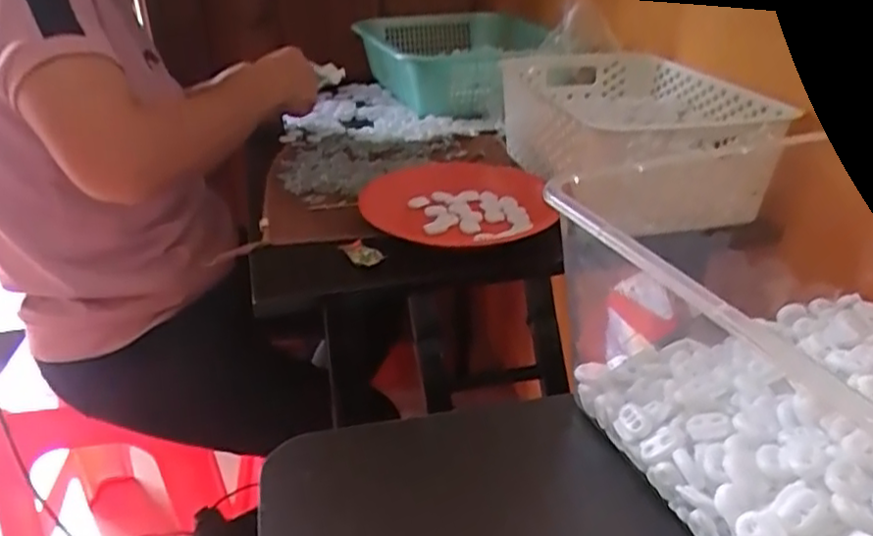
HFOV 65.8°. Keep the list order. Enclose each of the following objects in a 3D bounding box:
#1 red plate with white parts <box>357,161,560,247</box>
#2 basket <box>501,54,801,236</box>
[{"bbox_3d":[0.014,-0.062,0.676,0.166,0.033,0.187,24,37,38],"label":"red plate with white parts"},{"bbox_3d":[0.210,-0.158,0.758,0.215,0.100,0.345,-5,28,-8],"label":"basket"}]

